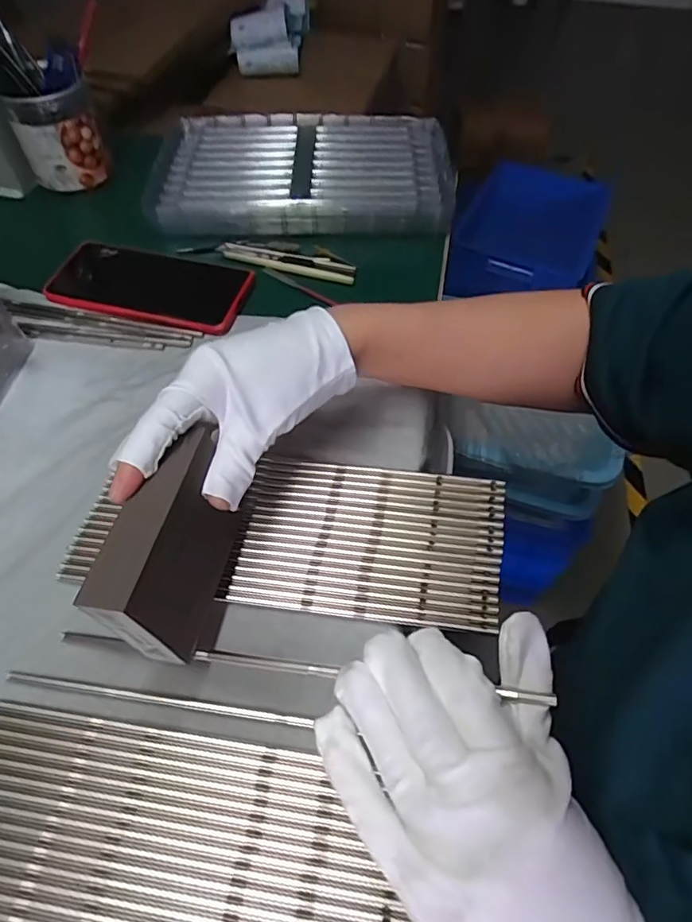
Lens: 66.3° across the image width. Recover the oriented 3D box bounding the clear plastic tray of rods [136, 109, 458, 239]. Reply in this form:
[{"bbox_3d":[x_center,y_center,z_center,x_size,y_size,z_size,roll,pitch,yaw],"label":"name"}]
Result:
[{"bbox_3d":[-0.042,-0.291,0.534,0.286,0.032,0.175,1,58,0],"label":"clear plastic tray of rods"}]

